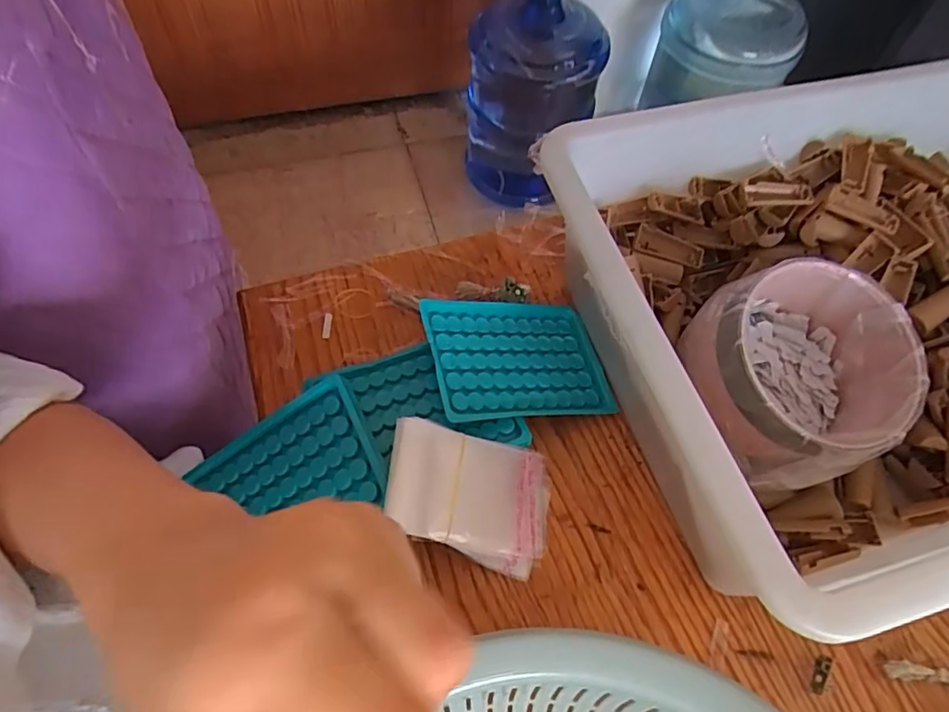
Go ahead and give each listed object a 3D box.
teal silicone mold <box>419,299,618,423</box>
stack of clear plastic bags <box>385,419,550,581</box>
[{"bbox_3d":[0.032,0.002,0.417,0.128,0.007,0.090,1,57,-25],"label":"teal silicone mold"},{"bbox_3d":[-0.001,0.086,0.356,0.112,0.011,0.074,20,67,-30],"label":"stack of clear plastic bags"}]

